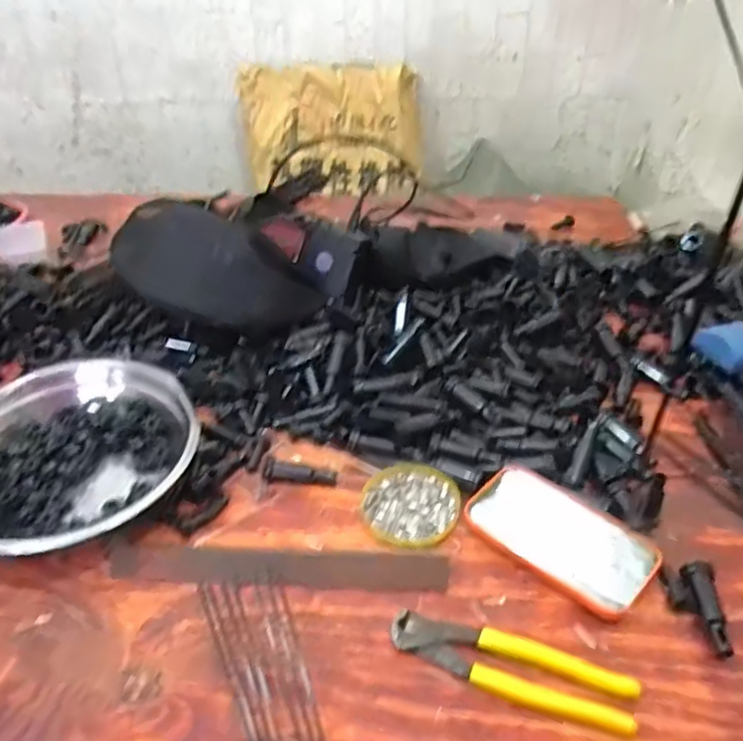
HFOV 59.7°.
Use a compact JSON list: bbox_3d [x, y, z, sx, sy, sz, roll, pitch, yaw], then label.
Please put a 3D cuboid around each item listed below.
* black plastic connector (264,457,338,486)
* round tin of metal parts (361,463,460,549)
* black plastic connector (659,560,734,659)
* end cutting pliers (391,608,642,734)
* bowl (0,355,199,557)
[{"bbox_3d":[-0.065,0.091,0.585,0.069,0.014,0.021,7,39,11],"label":"black plastic connector"},{"bbox_3d":[0.035,0.117,0.569,0.083,0.007,0.087,-1,38,1],"label":"round tin of metal parts"},{"bbox_3d":[0.241,0.173,0.474,0.038,0.015,0.069,-3,38,-1],"label":"black plastic connector"},{"bbox_3d":[0.095,0.201,0.444,0.164,0.014,0.041,11,40,16],"label":"end cutting pliers"},{"bbox_3d":[-0.269,0.077,0.577,0.217,0.073,0.217,-1,38,1],"label":"bowl"}]

